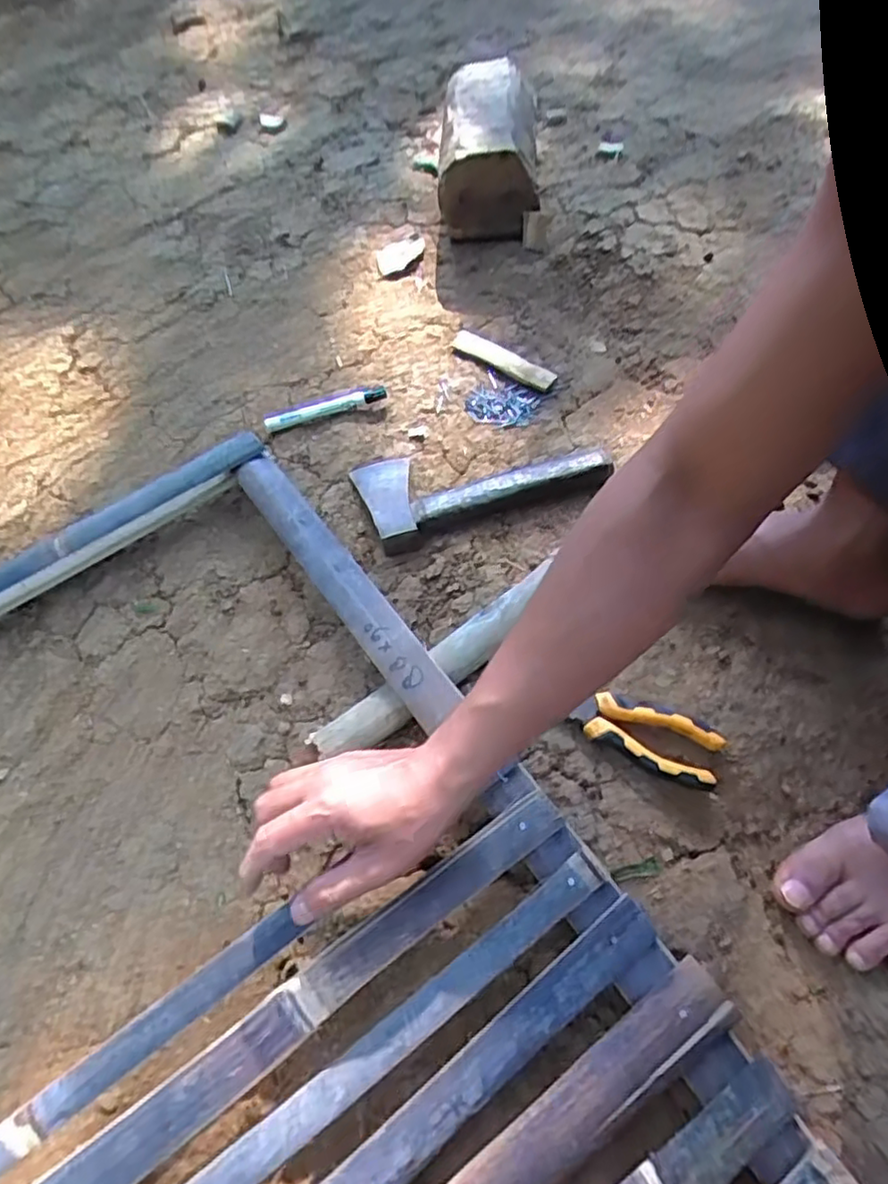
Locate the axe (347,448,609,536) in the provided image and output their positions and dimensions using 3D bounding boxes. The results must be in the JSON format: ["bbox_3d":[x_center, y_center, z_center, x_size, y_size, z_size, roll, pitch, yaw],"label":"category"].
[{"bbox_3d":[0.041,-0.135,0.716,0.262,0.025,0.115,-18,61,-14],"label":"axe"}]

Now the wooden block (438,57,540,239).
[{"bbox_3d":[0.063,-0.616,0.946,0.124,0.120,0.282,3,58,-1],"label":"wooden block"}]

